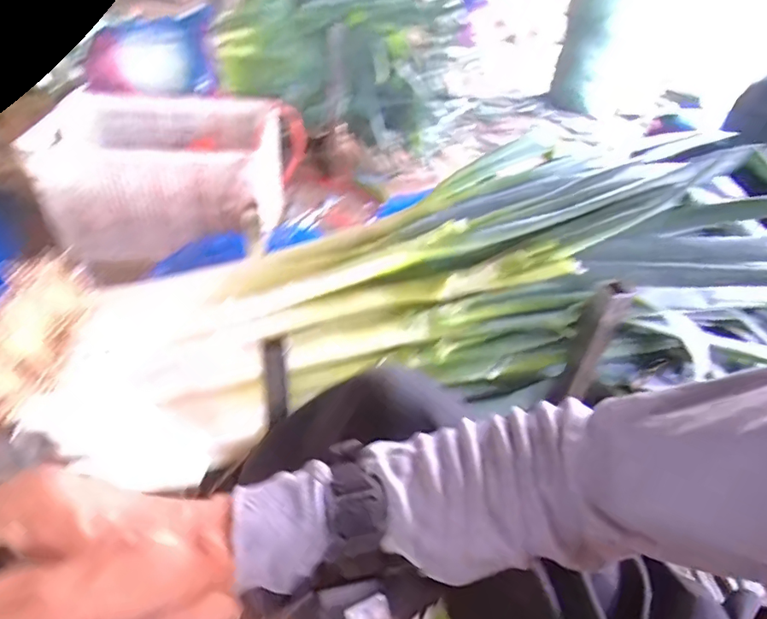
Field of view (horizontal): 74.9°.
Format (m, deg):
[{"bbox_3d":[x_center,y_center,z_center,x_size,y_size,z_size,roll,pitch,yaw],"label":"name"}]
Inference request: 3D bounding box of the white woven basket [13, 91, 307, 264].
[{"bbox_3d":[-0.551,-0.358,1.344,0.608,0.281,0.394,-3,41,-12],"label":"white woven basket"}]

